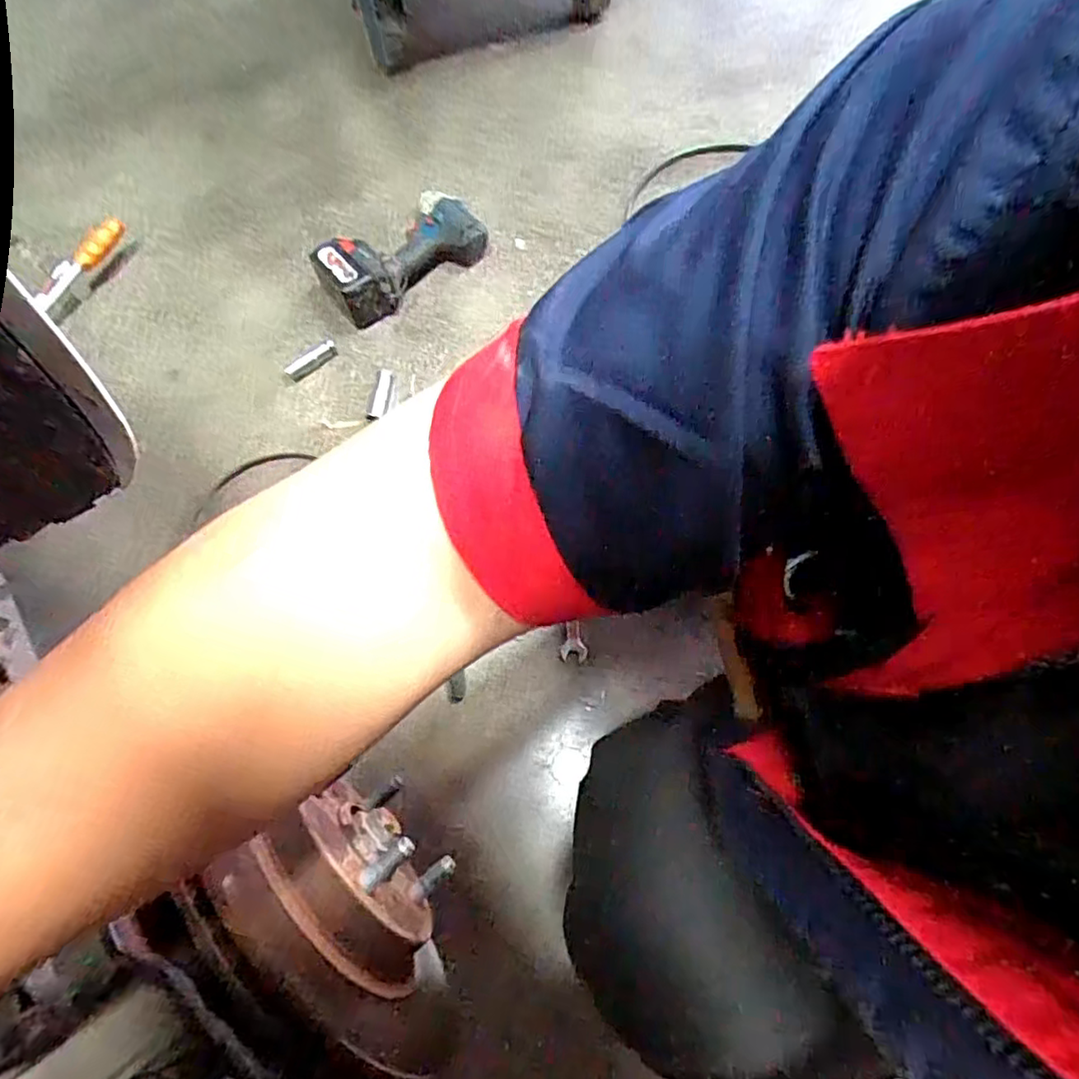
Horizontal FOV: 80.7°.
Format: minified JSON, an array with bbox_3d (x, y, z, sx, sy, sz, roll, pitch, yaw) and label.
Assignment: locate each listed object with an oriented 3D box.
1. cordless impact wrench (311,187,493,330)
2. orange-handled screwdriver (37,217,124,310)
[{"bbox_3d":[-0.206,-0.426,0.953,0.244,0.080,0.114,-37,71,-10],"label":"cordless impact wrench"},{"bbox_3d":[-0.713,-0.425,0.980,0.182,0.032,0.036,-42,70,4],"label":"orange-handled screwdriver"}]

